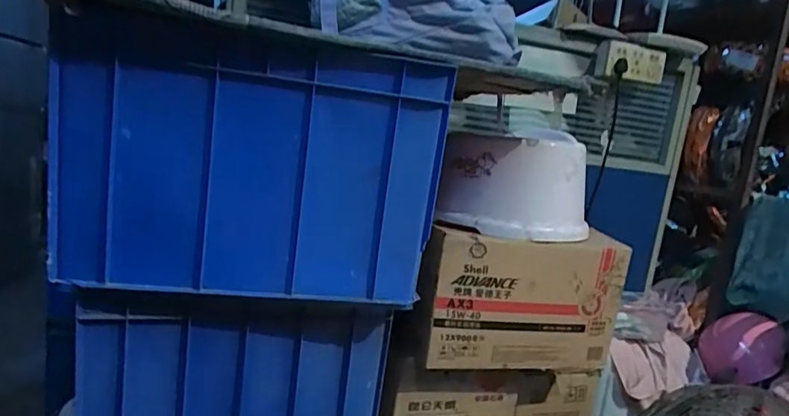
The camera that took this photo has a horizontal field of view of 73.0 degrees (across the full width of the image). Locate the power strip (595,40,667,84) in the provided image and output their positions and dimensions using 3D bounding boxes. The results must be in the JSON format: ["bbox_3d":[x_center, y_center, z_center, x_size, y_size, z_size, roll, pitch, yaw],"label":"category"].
[{"bbox_3d":[0.643,-0.386,1.424,0.214,0.090,0.052,3,8,-24],"label":"power strip"}]

